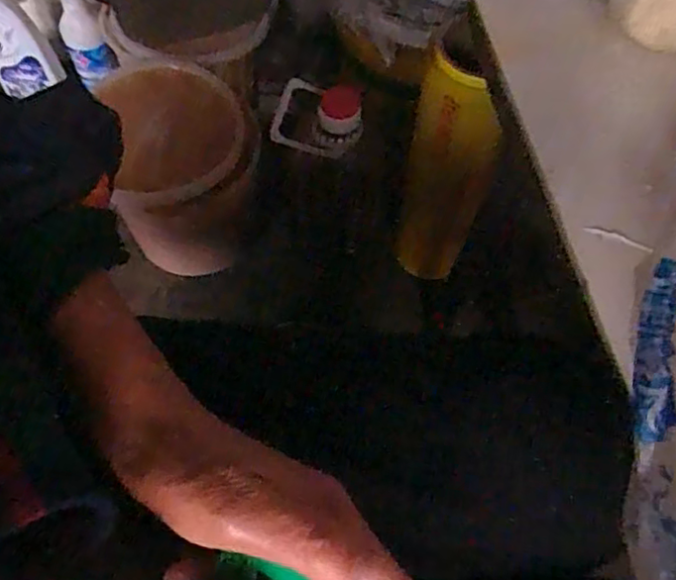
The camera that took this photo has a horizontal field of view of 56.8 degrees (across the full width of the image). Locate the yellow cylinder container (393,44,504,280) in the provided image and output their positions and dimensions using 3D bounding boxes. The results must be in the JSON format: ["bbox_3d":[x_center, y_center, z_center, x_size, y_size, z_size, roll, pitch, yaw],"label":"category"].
[{"bbox_3d":[0.113,-0.114,0.673,0.085,0.257,0.077,12,63,5],"label":"yellow cylinder container"}]

